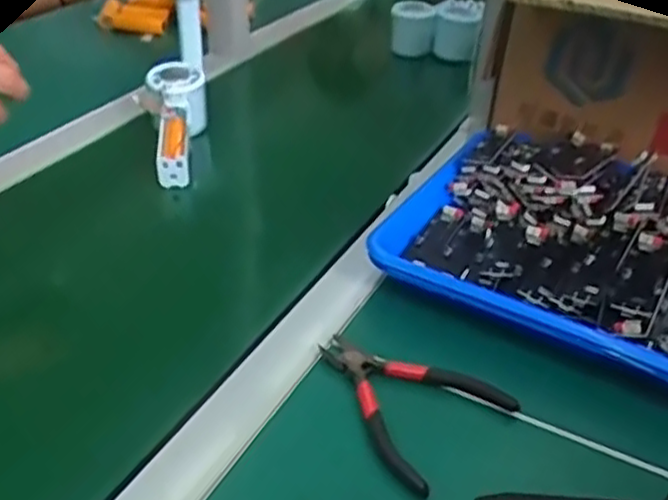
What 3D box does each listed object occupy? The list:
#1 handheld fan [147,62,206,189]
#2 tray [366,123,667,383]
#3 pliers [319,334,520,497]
[{"bbox_3d":[-0.153,-0.113,0.694,0.057,0.062,0.148,-1,52,-6],"label":"handheld fan"},{"bbox_3d":[0.217,0.001,0.535,0.326,0.054,0.246,22,39,25],"label":"tray"},{"bbox_3d":[0.039,0.085,0.438,0.086,0.015,0.117,-25,44,-35],"label":"pliers"}]

